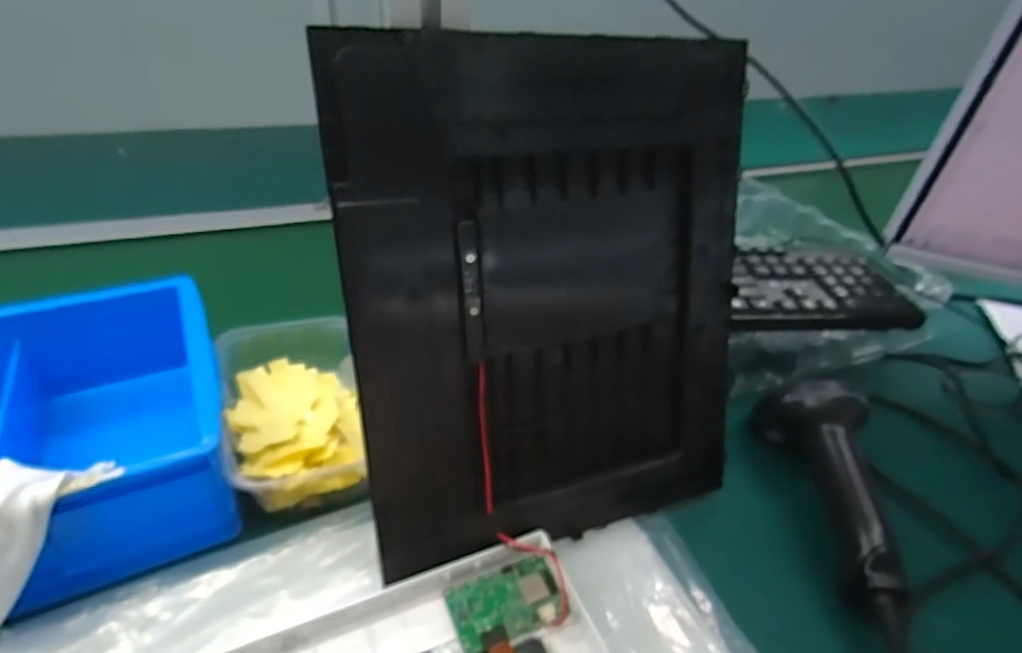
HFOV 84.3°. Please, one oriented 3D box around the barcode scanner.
[{"bbox_3d":[0.221,0.102,0.387,0.063,0.060,0.154,8,36,5],"label":"barcode scanner"}]

